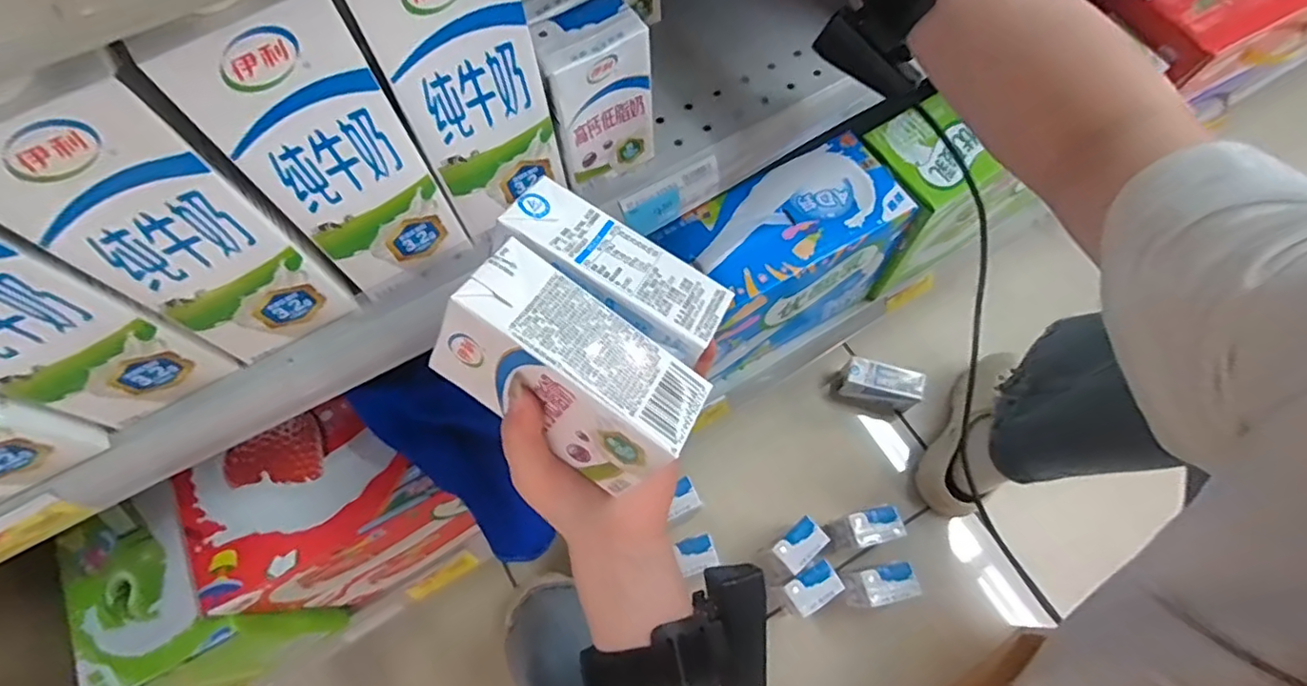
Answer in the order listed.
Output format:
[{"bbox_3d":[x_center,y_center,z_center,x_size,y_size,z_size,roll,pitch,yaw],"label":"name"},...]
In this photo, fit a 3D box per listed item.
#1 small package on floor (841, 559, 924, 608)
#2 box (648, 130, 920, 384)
[{"bbox_3d":[0.276,0.296,0.741,0.065,0.082,0.041,-13,68,-4],"label":"small package on floor"},{"bbox_3d":[0.140,-0.091,0.673,0.231,0.173,0.117,-28,70,-10],"label":"box"}]

